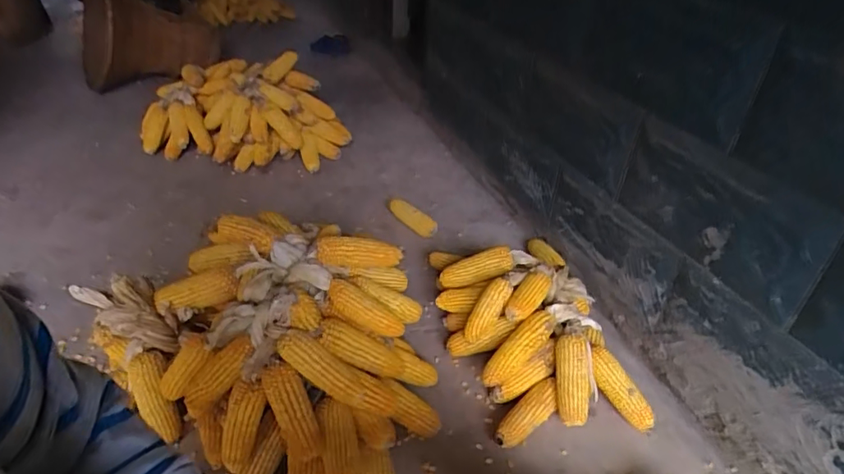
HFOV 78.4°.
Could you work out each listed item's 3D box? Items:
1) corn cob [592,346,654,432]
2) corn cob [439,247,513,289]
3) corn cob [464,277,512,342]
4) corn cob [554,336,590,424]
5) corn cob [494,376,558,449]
[{"bbox_3d":[0.383,0.293,1.000,0.053,0.041,0.171,-25,74,-29],"label":"corn cob"},{"bbox_3d":[0.123,0.072,1.194,0.175,0.044,0.057,-20,33,15],"label":"corn cob"},{"bbox_3d":[0.135,0.153,1.083,0.050,0.042,0.151,29,85,35],"label":"corn cob"},{"bbox_3d":[0.287,0.275,0.999,0.061,0.059,0.165,1,77,3],"label":"corn cob"},{"bbox_3d":[0.205,0.336,0.986,0.173,0.058,0.053,-30,46,-35],"label":"corn cob"}]

